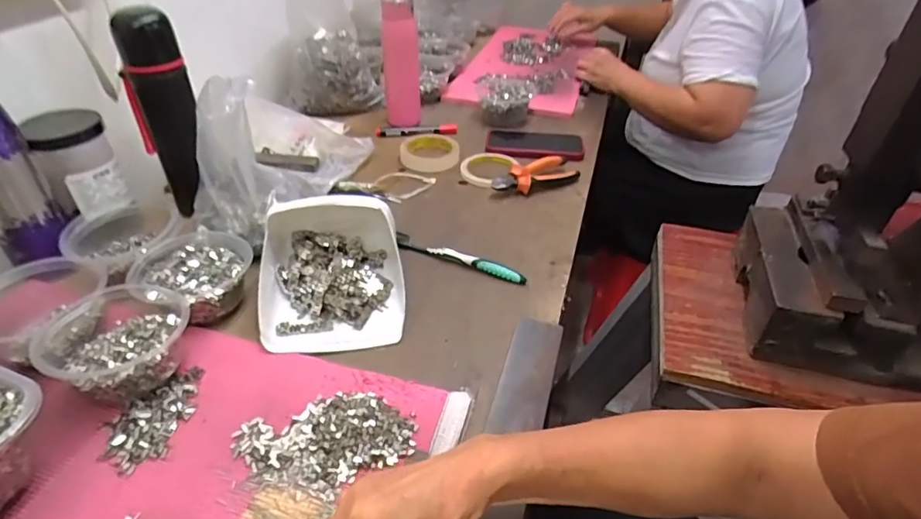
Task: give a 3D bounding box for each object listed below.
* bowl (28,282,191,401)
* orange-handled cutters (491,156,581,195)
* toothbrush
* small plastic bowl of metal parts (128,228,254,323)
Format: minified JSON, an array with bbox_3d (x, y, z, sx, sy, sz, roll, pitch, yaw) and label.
[{"bbox_3d":[-0.318,0.073,0.477,0.126,0.061,0.116,1,38,-1],"label":"bowl"},{"bbox_3d":[0.117,-0.127,0.793,0.141,0.032,0.049,-18,42,-23],"label":"orange-handled cutters"},{"bbox_3d":[-0.002,-0.003,0.642,0.176,0.023,0.017,17,40,19],"label":"toothbrush"},{"bbox_3d":[-0.289,0.017,0.564,0.113,0.042,0.116,24,43,27],"label":"small plastic bowl of metal parts"}]

